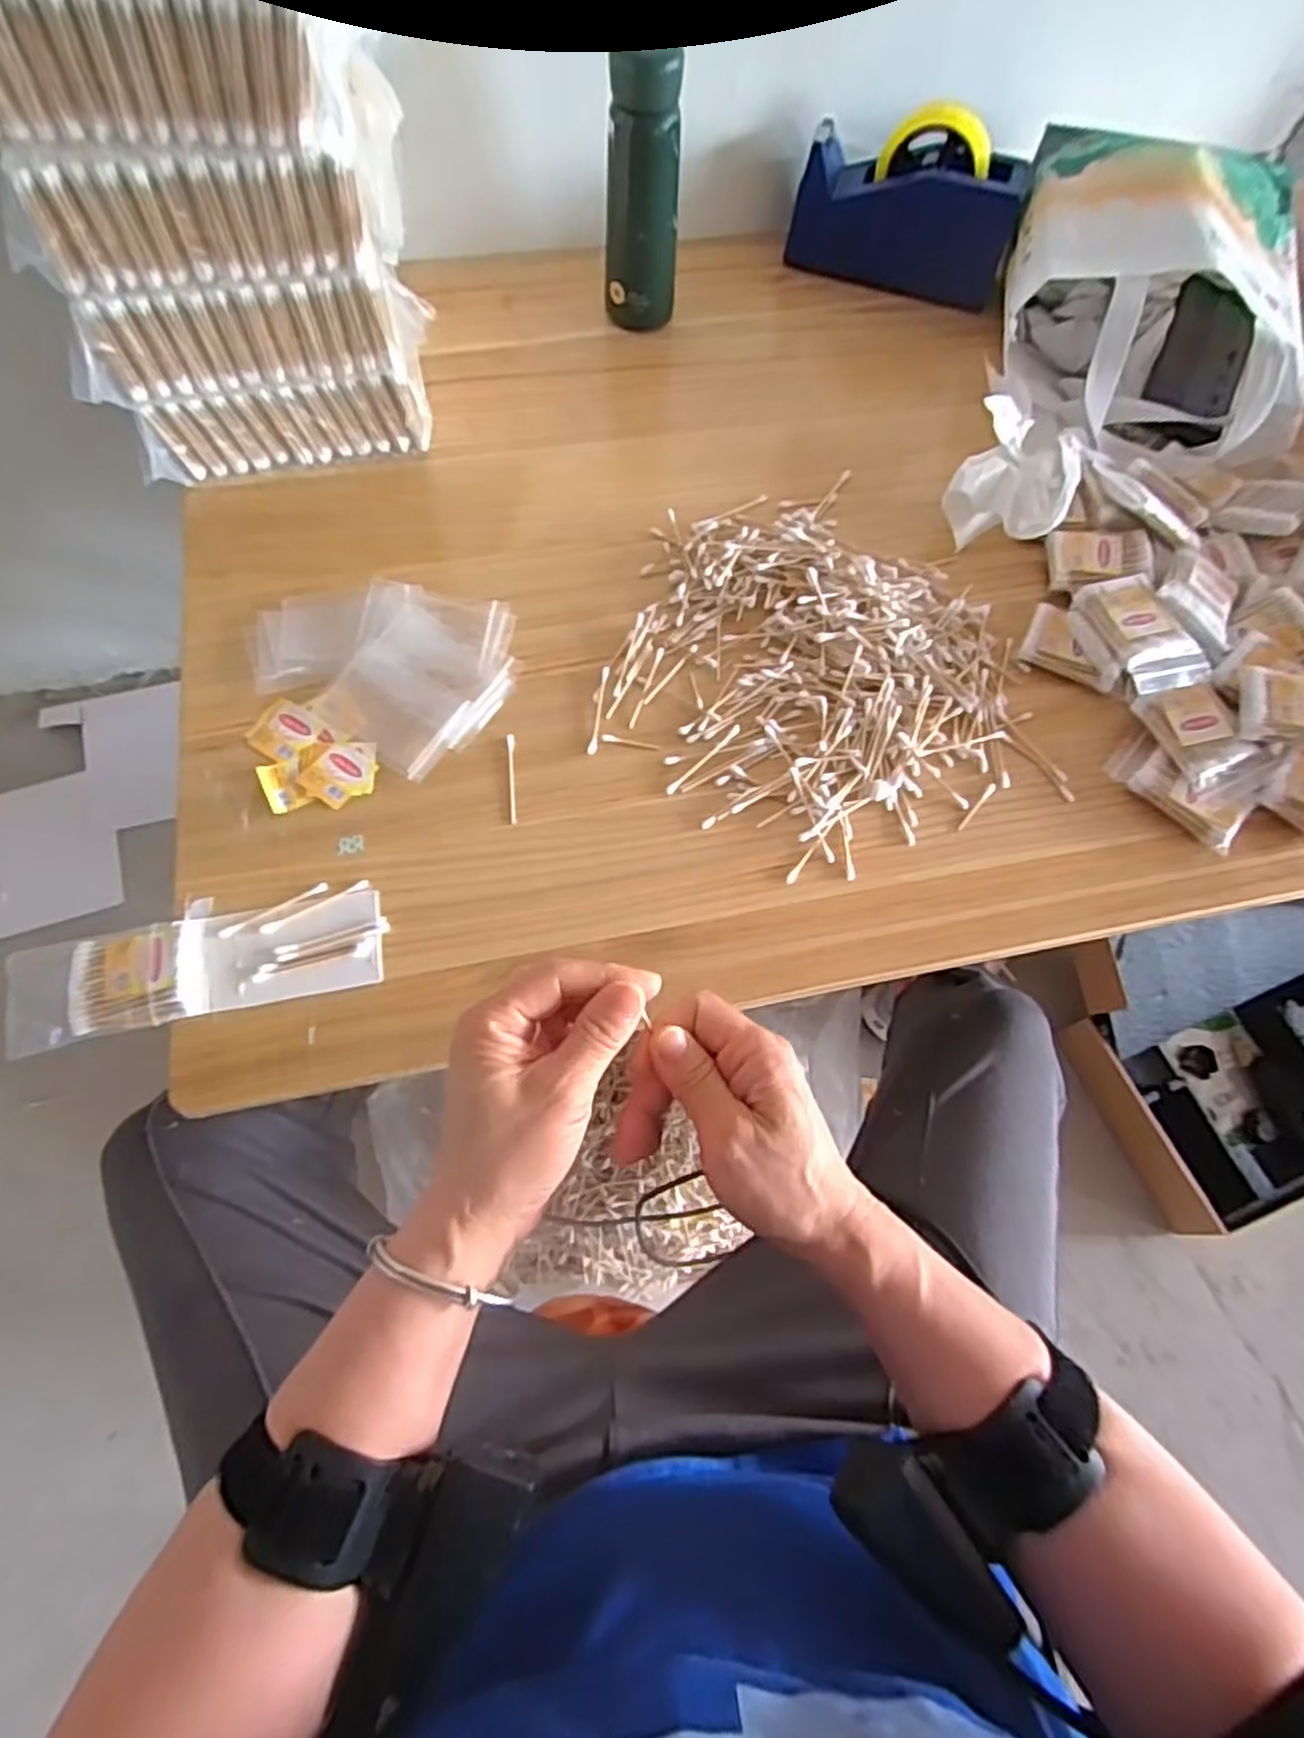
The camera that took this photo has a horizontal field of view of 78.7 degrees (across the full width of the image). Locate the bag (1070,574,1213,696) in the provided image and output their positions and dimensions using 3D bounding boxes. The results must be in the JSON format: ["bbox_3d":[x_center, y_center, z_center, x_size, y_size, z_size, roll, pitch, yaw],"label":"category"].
[{"bbox_3d":[0.359,-0.174,0.581,0.062,0.017,0.097,-17,68,-9],"label":"bag"}]

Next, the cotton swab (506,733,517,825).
[{"bbox_3d":[-0.099,-0.064,0.562,0.006,0.004,0.073,-5,66,-4],"label":"cotton swab"}]

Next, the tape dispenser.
[{"bbox_3d":[0.238,-0.618,0.742,0.202,0.116,0.056,19,67,7],"label":"tape dispenser"}]

